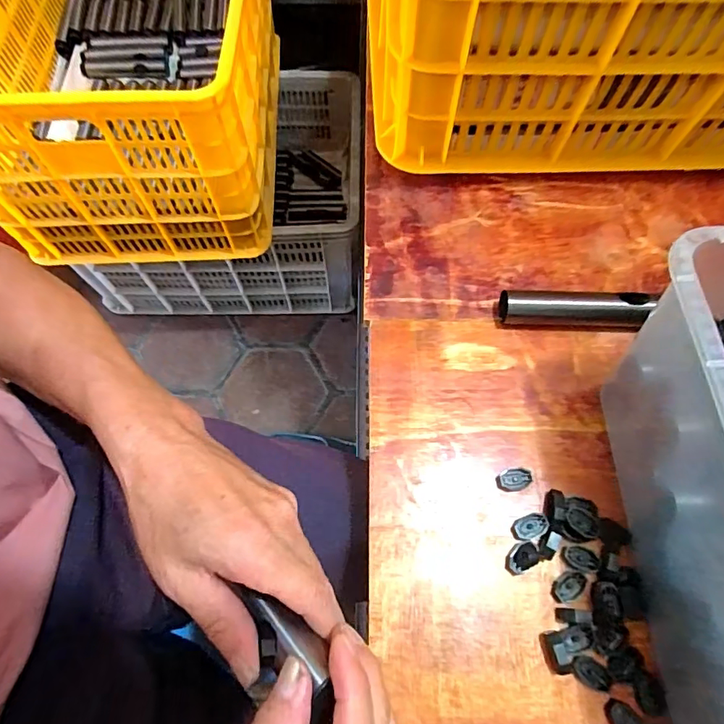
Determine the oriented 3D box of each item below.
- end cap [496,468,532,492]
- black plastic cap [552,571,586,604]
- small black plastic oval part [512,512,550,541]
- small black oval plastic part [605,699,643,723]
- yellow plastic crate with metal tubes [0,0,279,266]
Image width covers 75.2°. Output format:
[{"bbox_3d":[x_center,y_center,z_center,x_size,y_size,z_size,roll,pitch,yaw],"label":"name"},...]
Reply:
[{"bbox_3d":[0.104,0.081,0.323,0.024,0.004,0.015,-8,67,-1],"label":"end cap"},{"bbox_3d":[0.130,0.141,0.295,0.023,0.004,0.014,-42,72,-14],"label":"black plastic cap"},{"bbox_3d":[0.110,0.108,0.308,0.023,0.007,0.015,-25,68,-8],"label":"small black plastic oval part"},{"bbox_3d":[0.150,0.204,0.267,0.014,0.005,0.021,-35,70,-12],"label":"small black oval plastic part"},{"bbox_3d":[-0.373,-0.501,0.782,0.434,0.321,0.601,-1,67,0],"label":"yellow plastic crate with metal tubes"}]

